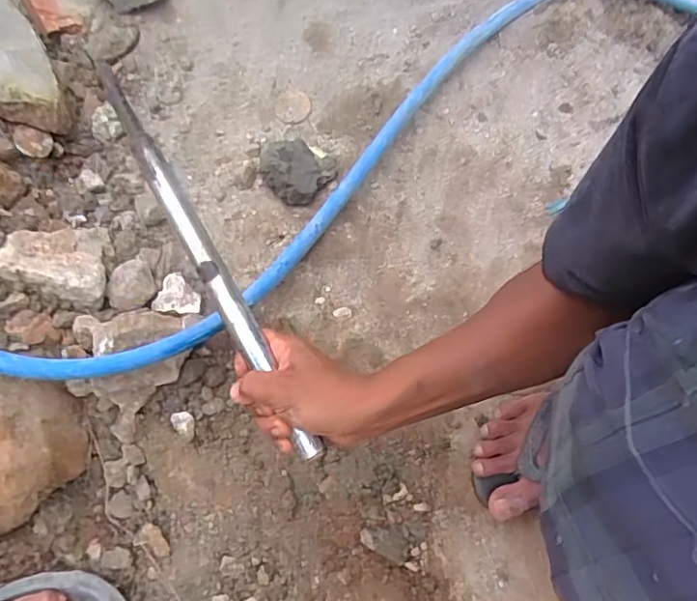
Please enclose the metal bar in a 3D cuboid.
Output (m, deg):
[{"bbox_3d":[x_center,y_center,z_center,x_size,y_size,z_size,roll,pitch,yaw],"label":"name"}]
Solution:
[{"bbox_3d":[-0.130,-0.043,0.486,0.023,0.025,0.401,-28,80,-14],"label":"metal bar"}]

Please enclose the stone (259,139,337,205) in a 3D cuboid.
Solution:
[{"bbox_3d":[-0.073,-0.188,0.768,0.097,0.052,0.091,-35,73,-16],"label":"stone"}]

